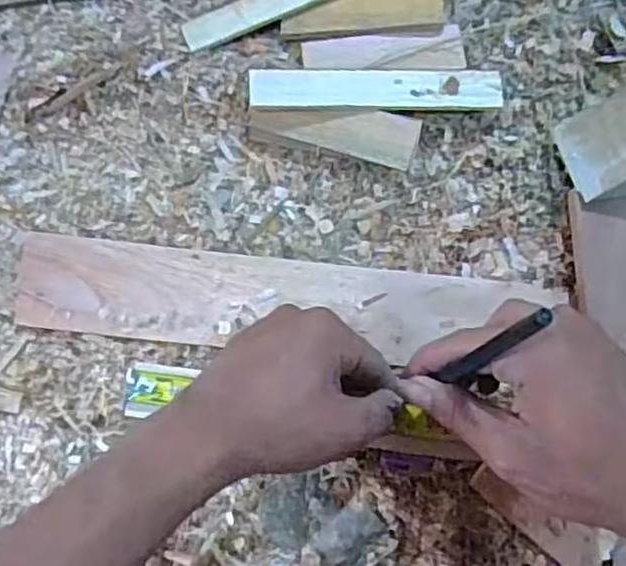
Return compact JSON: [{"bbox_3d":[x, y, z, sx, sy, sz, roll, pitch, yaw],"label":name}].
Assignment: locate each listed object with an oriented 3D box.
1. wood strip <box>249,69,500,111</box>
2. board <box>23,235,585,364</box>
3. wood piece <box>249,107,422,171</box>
[{"bbox_3d":[0.038,-0.117,0.417,0.149,0.009,0.025,-1,96,-4],"label":"wood strip"},{"bbox_3d":[-0.016,0.013,0.414,0.314,0.015,0.056,6,81,0],"label":"board"},{"bbox_3d":[0.013,-0.095,0.426,0.102,0.015,0.031,12,96,1],"label":"wood piece"}]

